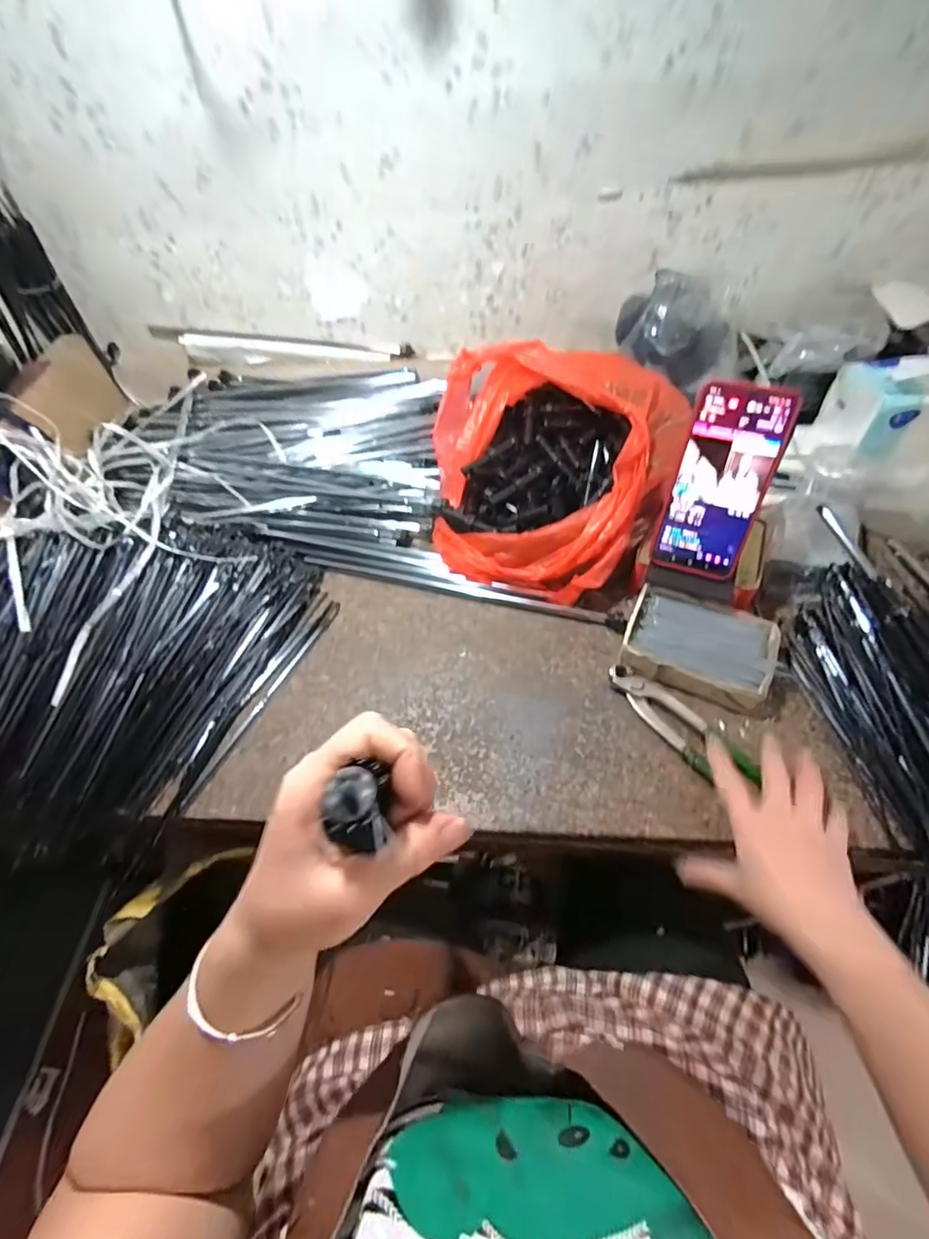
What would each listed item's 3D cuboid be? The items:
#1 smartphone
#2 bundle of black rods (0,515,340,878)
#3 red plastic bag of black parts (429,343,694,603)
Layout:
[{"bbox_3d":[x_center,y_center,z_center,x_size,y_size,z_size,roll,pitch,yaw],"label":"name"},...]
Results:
[{"bbox_3d":[0.227,-0.119,0.464,0.078,0.164,0.010,18,29,18],"label":"smartphone"},{"bbox_3d":[-0.355,0.041,0.510,0.308,0.091,0.394,17,58,17],"label":"bundle of black rods"},{"bbox_3d":[0.094,-0.165,0.558,0.255,0.124,0.248,-1,54,5],"label":"red plastic bag of black parts"}]

